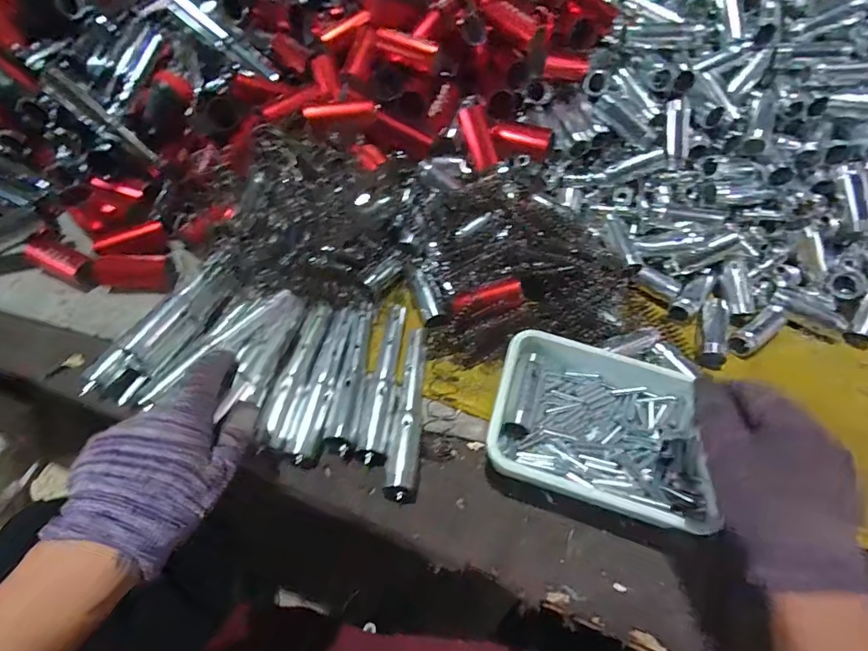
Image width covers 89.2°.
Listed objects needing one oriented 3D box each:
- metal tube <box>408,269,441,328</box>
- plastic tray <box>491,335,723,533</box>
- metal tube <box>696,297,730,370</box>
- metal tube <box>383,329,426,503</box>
[{"bbox_3d":[-0.008,-0.027,0.425,0.017,0.015,0.057,-15,61,-13],"label":"metal tube"},{"bbox_3d":[0.135,0.077,0.357,0.172,0.040,0.140,16,59,6],"label":"plastic tray"},{"bbox_3d":[0.276,0.005,0.433,0.024,0.018,0.077,19,59,8],"label":"metal tube"},{"bbox_3d":[-0.021,0.068,0.367,0.022,0.022,0.146,6,59,0],"label":"metal tube"}]

